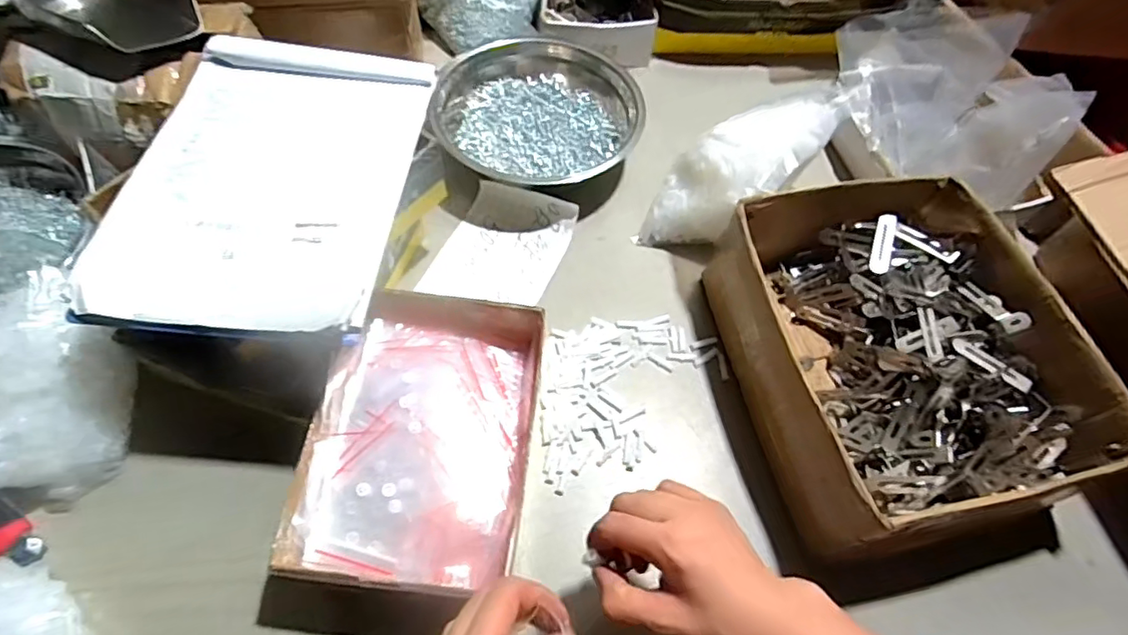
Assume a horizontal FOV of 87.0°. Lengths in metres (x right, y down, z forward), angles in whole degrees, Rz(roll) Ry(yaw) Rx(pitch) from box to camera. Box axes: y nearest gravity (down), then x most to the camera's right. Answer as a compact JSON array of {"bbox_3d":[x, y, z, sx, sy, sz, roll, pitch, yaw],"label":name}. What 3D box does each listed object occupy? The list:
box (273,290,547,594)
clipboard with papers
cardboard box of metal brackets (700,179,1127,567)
[{"bbox_3d":[-0.116,0.097,0.525,0.174,0.070,0.255,7,59,0],"label":"box"},{"bbox_3d":[-0.245,-0.126,0.505,0.218,0.015,0.308,6,59,0],"label":"clipboard with papers"},{"bbox_3d":[0.305,0.030,0.563,0.263,0.121,0.310,-11,60,-10],"label":"cardboard box of metal brackets"}]

